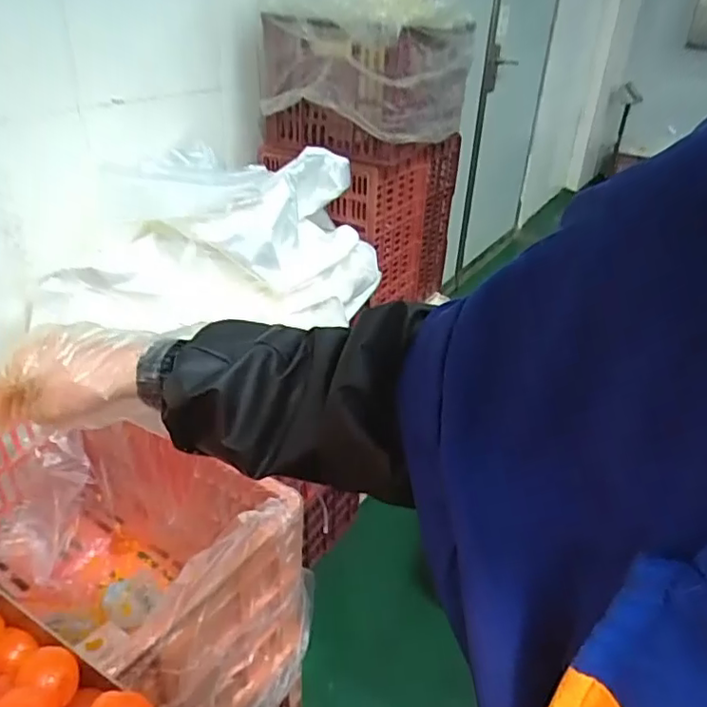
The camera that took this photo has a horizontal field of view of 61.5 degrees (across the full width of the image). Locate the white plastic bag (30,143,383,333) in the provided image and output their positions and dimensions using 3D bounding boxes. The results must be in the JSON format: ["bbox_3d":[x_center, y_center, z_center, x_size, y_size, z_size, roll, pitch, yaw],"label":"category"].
[{"bbox_3d":[-0.244,-0.205,1.046,0.555,0.256,0.292,-4,32,-11],"label":"white plastic bag"}]

